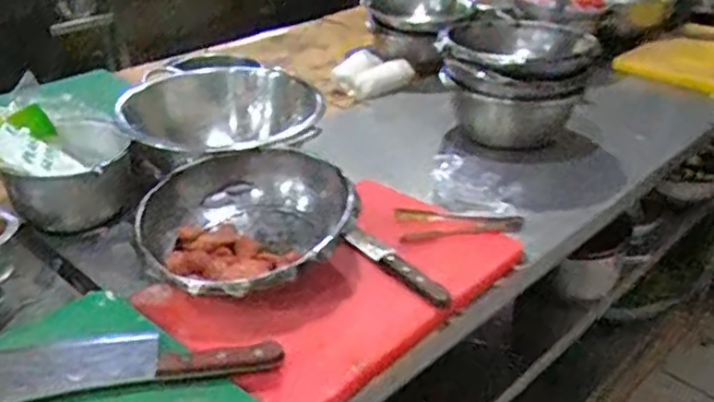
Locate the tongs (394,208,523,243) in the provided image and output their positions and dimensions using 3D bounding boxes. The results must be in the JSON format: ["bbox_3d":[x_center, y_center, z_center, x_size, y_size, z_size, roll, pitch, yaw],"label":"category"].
[{"bbox_3d":[0.147,0.027,1.013,0.182,0.026,0.086,-6,31,-10],"label":"tongs"}]

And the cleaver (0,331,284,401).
[{"bbox_3d":[-0.243,0.166,0.715,0.316,0.031,0.073,-4,31,-7],"label":"cleaver"}]

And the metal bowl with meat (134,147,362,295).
[{"bbox_3d":[-0.138,0.036,0.885,0.262,0.094,0.271,0,31,0],"label":"metal bowl with meat"}]

